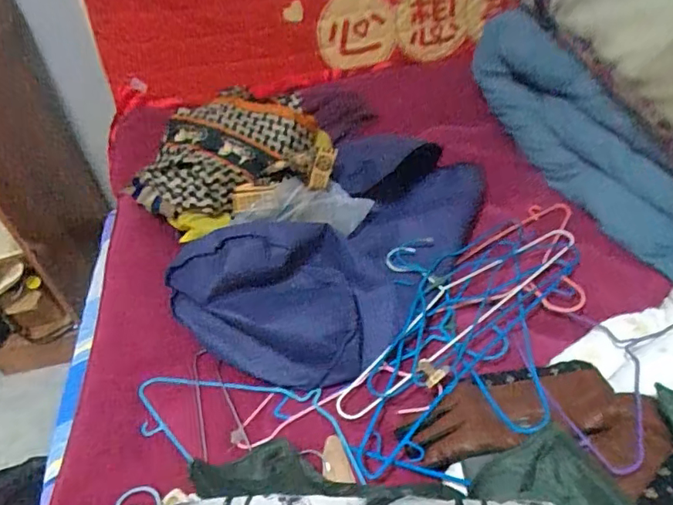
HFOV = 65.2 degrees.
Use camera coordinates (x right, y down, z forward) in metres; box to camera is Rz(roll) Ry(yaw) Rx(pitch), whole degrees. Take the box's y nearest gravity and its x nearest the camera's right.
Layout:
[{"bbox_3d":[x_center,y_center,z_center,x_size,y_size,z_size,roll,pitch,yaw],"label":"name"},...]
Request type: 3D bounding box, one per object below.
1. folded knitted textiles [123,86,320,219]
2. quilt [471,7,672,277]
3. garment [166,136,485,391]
[{"bbox_3d":[-0.204,-0.185,0.971,0.339,0.118,0.248,2,44,10],"label":"folded knitted textiles"},{"bbox_3d":[0.412,-0.205,0.907,0.093,0.198,0.645,-15,43,-8],"label":"quilt"},{"bbox_3d":[0.022,-0.026,0.844,0.298,0.125,0.527,27,53,31],"label":"garment"}]

